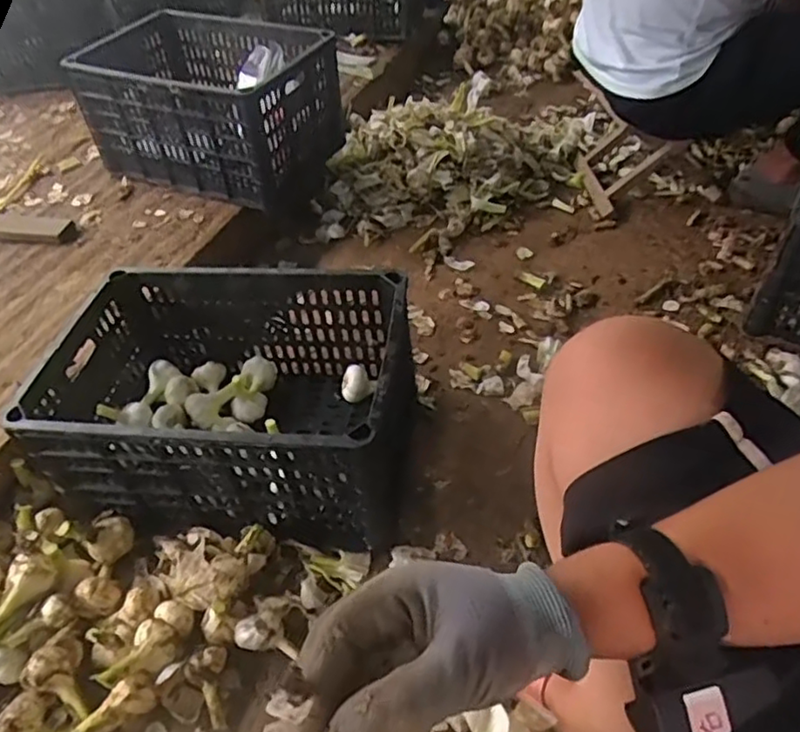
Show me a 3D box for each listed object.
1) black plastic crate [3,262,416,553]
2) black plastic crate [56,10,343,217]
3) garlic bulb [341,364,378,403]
[{"bbox_3d":[-0.220,0.040,0.838,0.446,0.223,0.297,5,46,6],"label":"black plastic crate"},{"bbox_3d":[-0.413,-0.553,1.308,0.501,0.230,0.320,20,49,20],"label":"black plastic crate"},{"bbox_3d":[-0.063,0.029,0.937,0.052,0.049,0.048,-13,47,-10],"label":"garlic bulb"}]

